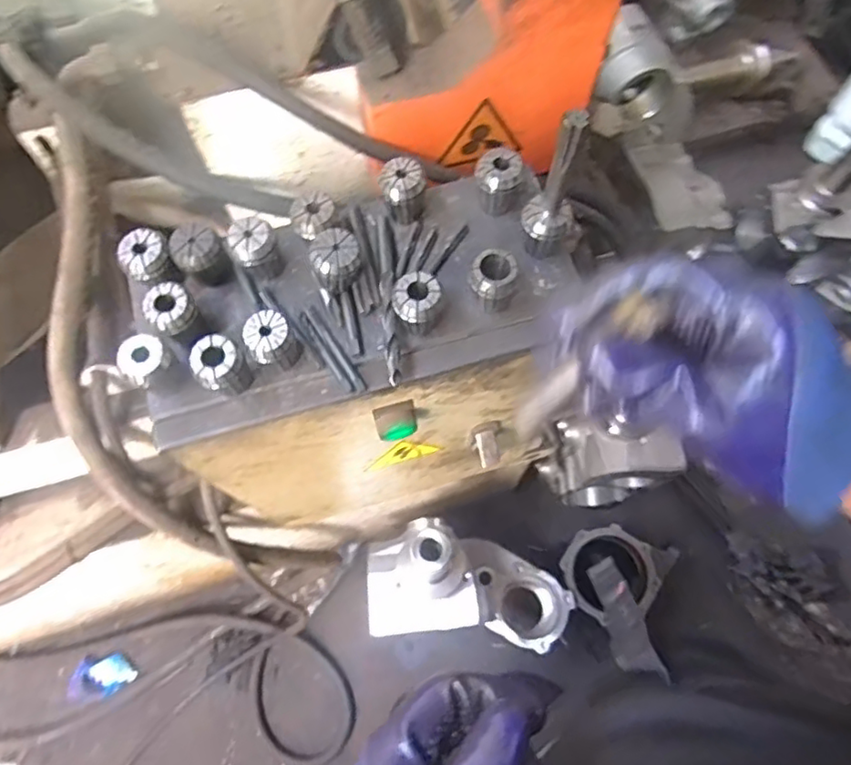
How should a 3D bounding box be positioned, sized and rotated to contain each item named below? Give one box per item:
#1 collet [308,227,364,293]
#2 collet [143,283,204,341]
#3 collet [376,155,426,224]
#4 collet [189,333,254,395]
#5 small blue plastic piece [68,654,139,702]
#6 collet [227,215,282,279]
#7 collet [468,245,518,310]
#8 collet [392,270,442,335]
[{"bbox_3d":[-0.056,-0.076,0.409,0.030,0.041,0.032,0,68,0],"label":"collet"},{"bbox_3d":[-0.158,-0.043,0.404,0.028,0.042,0.027,0,68,0],"label":"collet"},{"bbox_3d":[-0.016,-0.130,0.433,0.030,0.041,0.027,-6,68,-3],"label":"collet"},{"bbox_3d":[-0.125,-0.009,0.391,0.028,0.039,0.034,-40,73,-14],"label":"collet"},{"bbox_3d":[-0.651,0.593,1.270,0.125,0.052,0.082,-2,68,-1],"label":"small blue plastic piece"},{"bbox_3d":[-0.112,-0.088,0.420,0.030,0.042,0.026,-30,71,-11],"label":"collet"},{"bbox_3d":[0.043,-0.065,0.413,0.028,0.041,0.034,8,68,3],"label":"collet"},{"bbox_3d":[-0.005,-0.049,0.405,0.029,0.038,0.029,-20,69,-8],"label":"collet"}]

